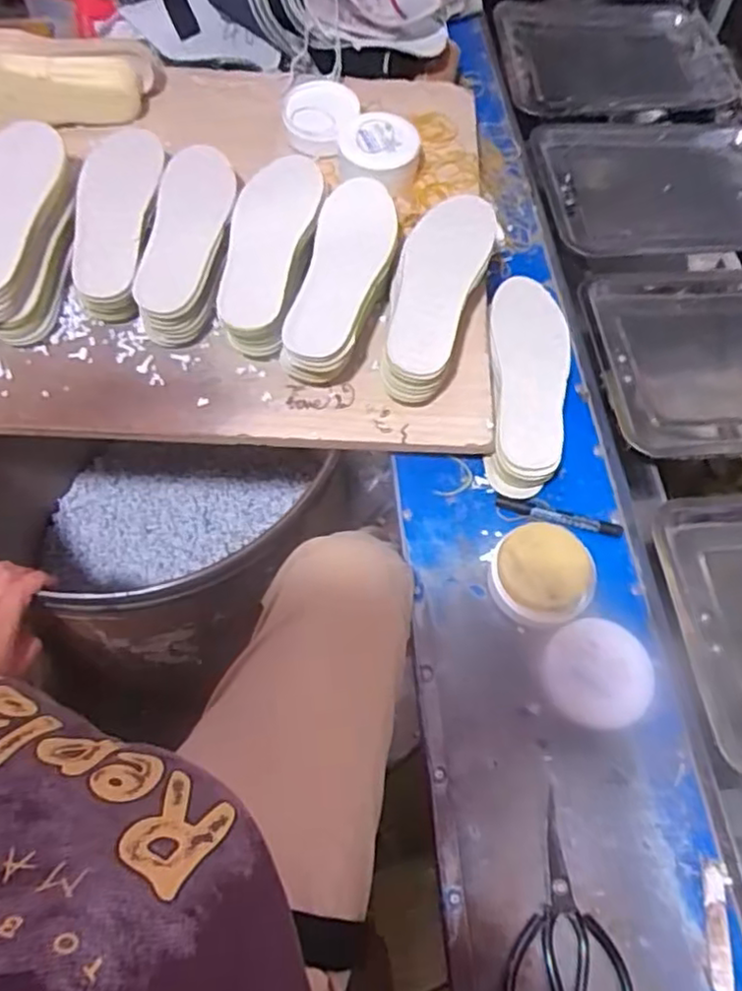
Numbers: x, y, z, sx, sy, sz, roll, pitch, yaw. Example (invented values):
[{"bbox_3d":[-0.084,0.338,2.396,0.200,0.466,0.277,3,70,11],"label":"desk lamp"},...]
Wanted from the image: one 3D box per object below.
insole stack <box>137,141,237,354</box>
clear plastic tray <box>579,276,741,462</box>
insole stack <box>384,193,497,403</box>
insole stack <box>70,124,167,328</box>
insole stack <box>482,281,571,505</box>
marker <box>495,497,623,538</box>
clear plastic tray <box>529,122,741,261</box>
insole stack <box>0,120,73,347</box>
[{"bbox_3d":[-0.203,-0.292,0.740,0.088,0.067,0.259,6,66,0],"label":"insole stack"},{"bbox_3d":[0.444,-0.165,0.777,0.351,0.026,0.266,-2,63,-6],"label":"clear plastic tray"},{"bbox_3d":[0.071,-0.224,0.722,0.098,0.061,0.268,13,66,3],"label":"insole stack"},{"bbox_3d":[-0.289,-0.321,0.751,0.086,0.061,0.271,3,66,-1],"label":"insole stack"},{"bbox_3d":[0.177,-0.132,0.741,0.086,0.066,0.273,3,65,3],"label":"insole stack"},{"bbox_3d":[0.202,0.023,0.701,0.132,0.011,0.017,15,63,3],"label":"marker"},{"bbox_3d":[0.418,-0.440,0.917,0.349,0.020,0.278,-2,63,-5],"label":"clear plastic tray"},{"bbox_3d":[-0.397,-0.305,0.751,0.103,0.085,0.278,-5,66,-5],"label":"insole stack"}]

